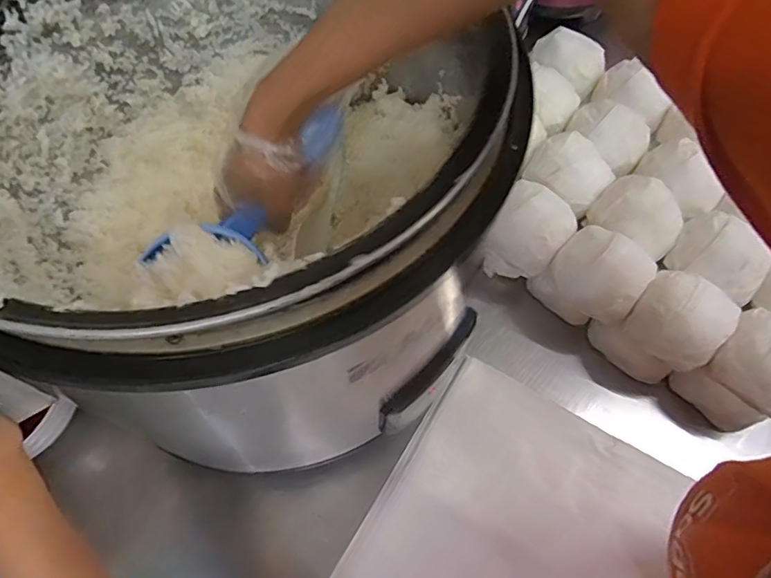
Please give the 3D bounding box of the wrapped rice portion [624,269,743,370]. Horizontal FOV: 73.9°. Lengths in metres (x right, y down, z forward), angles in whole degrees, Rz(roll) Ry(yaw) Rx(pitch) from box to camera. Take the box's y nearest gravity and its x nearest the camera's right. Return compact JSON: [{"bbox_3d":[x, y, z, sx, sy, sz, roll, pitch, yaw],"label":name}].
[{"bbox_3d":[0.275,0.025,0.474,0.080,0.044,0.079,-41,70,-19],"label":"wrapped rice portion"}]

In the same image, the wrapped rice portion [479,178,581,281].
[{"bbox_3d":[0.148,-0.054,0.533,0.079,0.100,0.068,32,67,15],"label":"wrapped rice portion"}]

